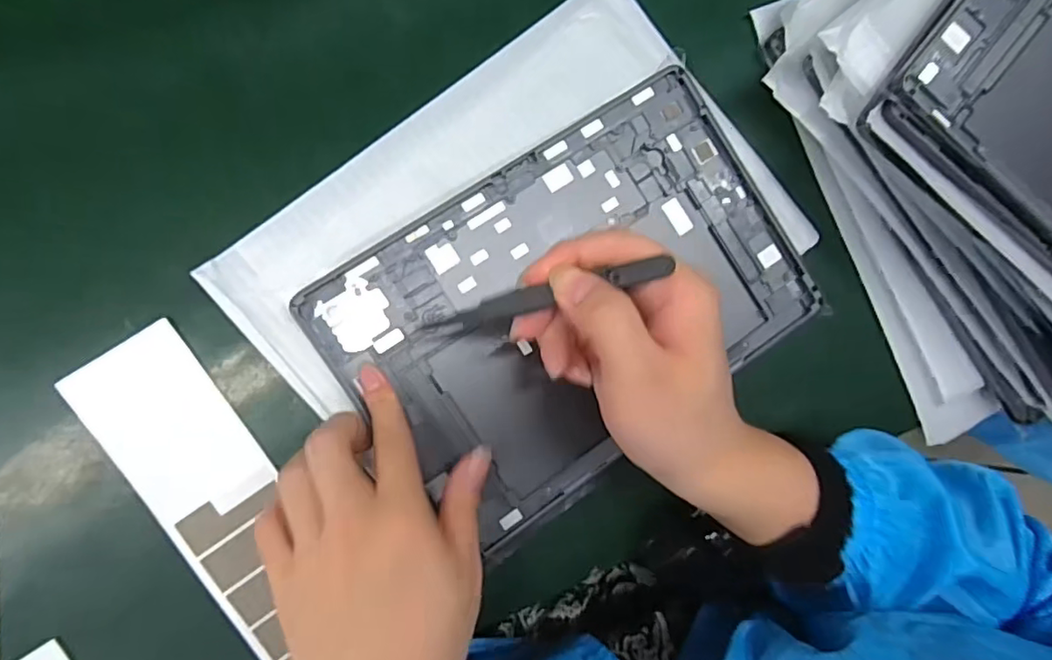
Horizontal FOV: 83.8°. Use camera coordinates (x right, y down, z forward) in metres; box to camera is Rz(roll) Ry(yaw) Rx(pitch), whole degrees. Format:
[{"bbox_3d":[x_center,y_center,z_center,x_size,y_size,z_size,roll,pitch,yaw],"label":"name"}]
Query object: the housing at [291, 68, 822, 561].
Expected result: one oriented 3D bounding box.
[{"bbox_3d":[0.029,-0.017,0.325,0.259,0.008,0.163,-33,92,-10],"label":"housing"}]

